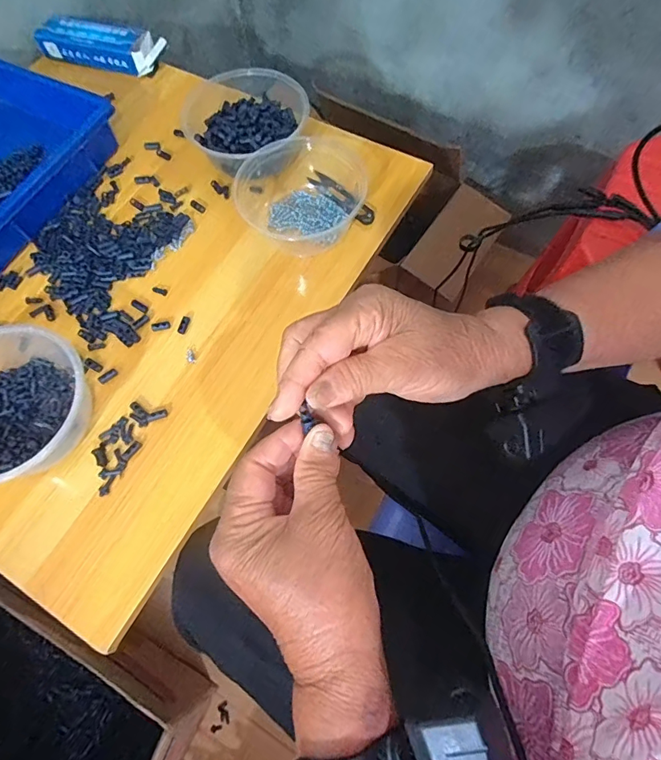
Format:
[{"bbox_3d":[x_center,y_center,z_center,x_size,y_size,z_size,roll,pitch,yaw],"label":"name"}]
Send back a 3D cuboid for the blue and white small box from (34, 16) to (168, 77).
[{"bbox_3d":[-0.319,-0.466,0.637,0.180,0.039,0.057,17,68,9],"label":"blue and white small box"}]

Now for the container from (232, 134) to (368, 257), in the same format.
[{"bbox_3d":[-0.023,-0.215,0.501,0.150,0.058,0.137,-17,67,-5],"label":"container"}]

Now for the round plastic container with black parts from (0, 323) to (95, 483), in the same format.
[{"bbox_3d":[-0.295,0.024,0.414,0.138,0.054,0.136,-1,66,2],"label":"round plastic container with black parts"}]

